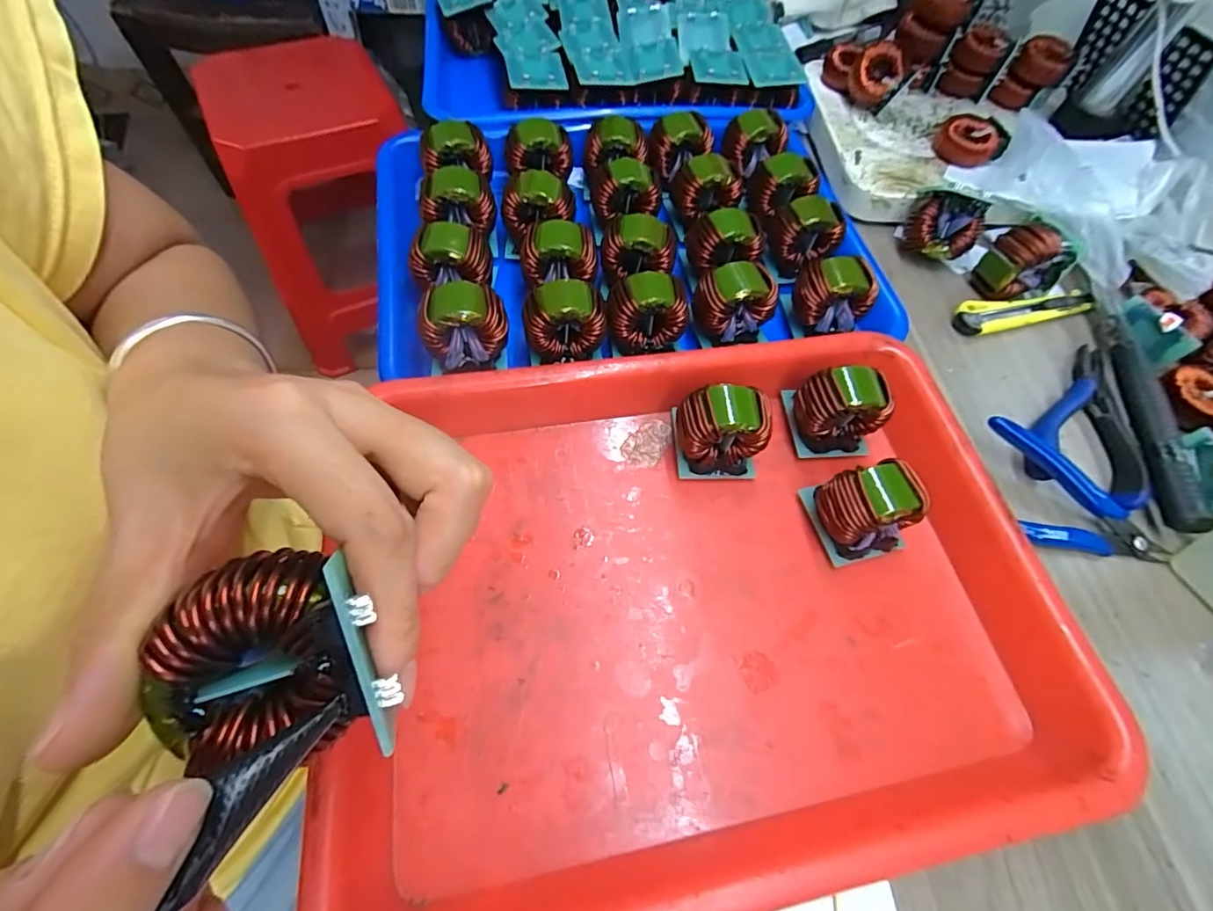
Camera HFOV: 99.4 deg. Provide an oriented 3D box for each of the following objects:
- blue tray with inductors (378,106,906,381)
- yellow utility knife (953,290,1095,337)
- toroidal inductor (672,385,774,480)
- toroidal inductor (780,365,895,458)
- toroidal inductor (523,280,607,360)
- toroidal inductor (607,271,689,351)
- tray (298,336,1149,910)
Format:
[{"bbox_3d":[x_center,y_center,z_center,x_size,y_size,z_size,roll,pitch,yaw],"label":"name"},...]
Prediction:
[{"bbox_3d":[0.017,-0.167,0.361,0.338,0.051,0.246,-8,63,-8],"label":"blue tray with inductors"},{"bbox_3d":[0.306,-0.107,0.375,0.112,0.012,0.024,-13,64,-11],"label":"yellow utility knife"},{"bbox_3d":[0.062,-0.017,0.289,0.048,0.049,0.045,2,62,-5],"label":"toroidal inductor"},{"bbox_3d":[0.134,-0.029,0.302,0.047,0.048,0.045,3,62,-4],"label":"toroidal inductor"},{"bbox_3d":[-0.025,-0.082,0.307,0.047,0.039,0.029,-5,62,-7],"label":"toroidal inductor"},{"bbox_3d":[0.025,-0.089,0.316,0.046,0.037,0.031,5,62,-2],"label":"toroidal inductor"},{"bbox_3d":[0.049,0.058,0.252,0.323,0.051,0.249,-5,62,-7],"label":"tray"}]

